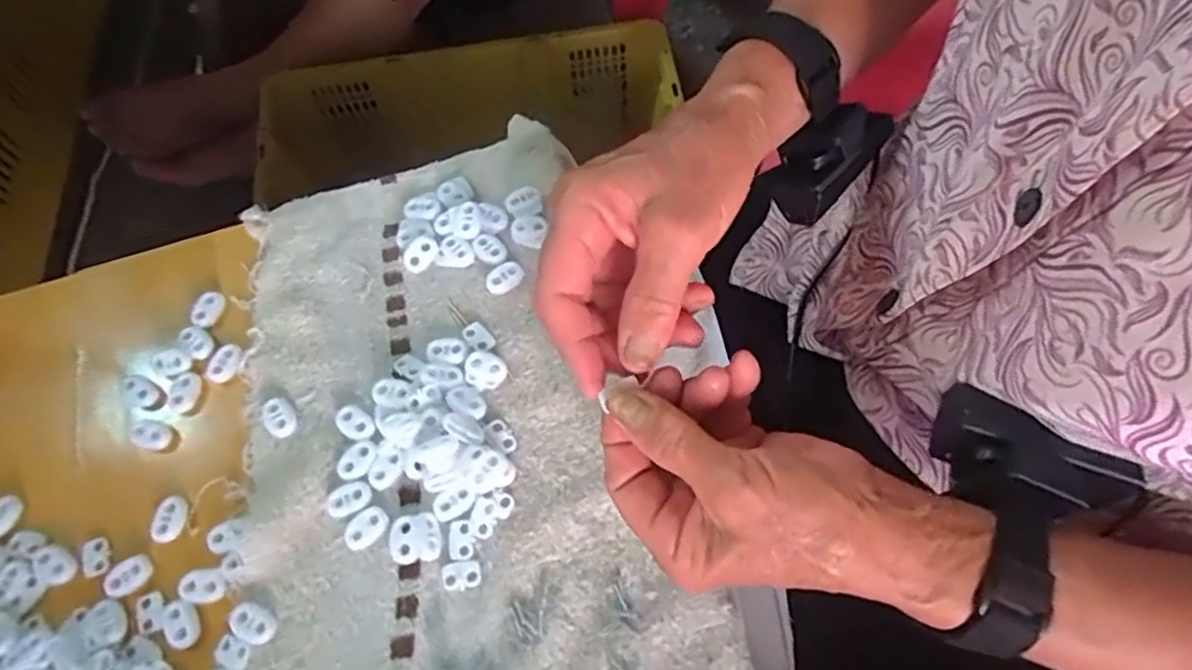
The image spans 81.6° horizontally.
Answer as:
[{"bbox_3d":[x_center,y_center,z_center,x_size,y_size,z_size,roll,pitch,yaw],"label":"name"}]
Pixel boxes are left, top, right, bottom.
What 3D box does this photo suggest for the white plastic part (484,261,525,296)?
[{"bbox_3d":[-0.052,-0.033,0.392,0.022,0.006,0.015,-27,67,-10],"label":"white plastic part"}]

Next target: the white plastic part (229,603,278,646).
[{"bbox_3d":[-0.161,0.135,0.324,0.024,0.004,0.015,23,68,13],"label":"white plastic part"}]

